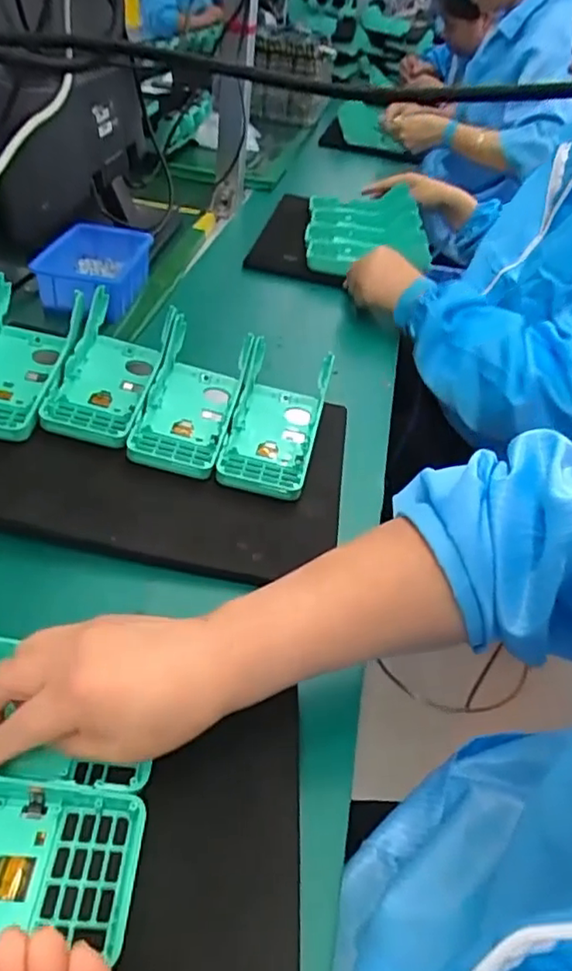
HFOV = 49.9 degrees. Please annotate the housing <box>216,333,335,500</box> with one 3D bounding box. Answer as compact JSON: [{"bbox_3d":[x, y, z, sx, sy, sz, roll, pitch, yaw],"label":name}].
[{"bbox_3d":[-0.007,-0.067,0.545,0.081,0.056,0.160,8,36,2],"label":"housing"}]

